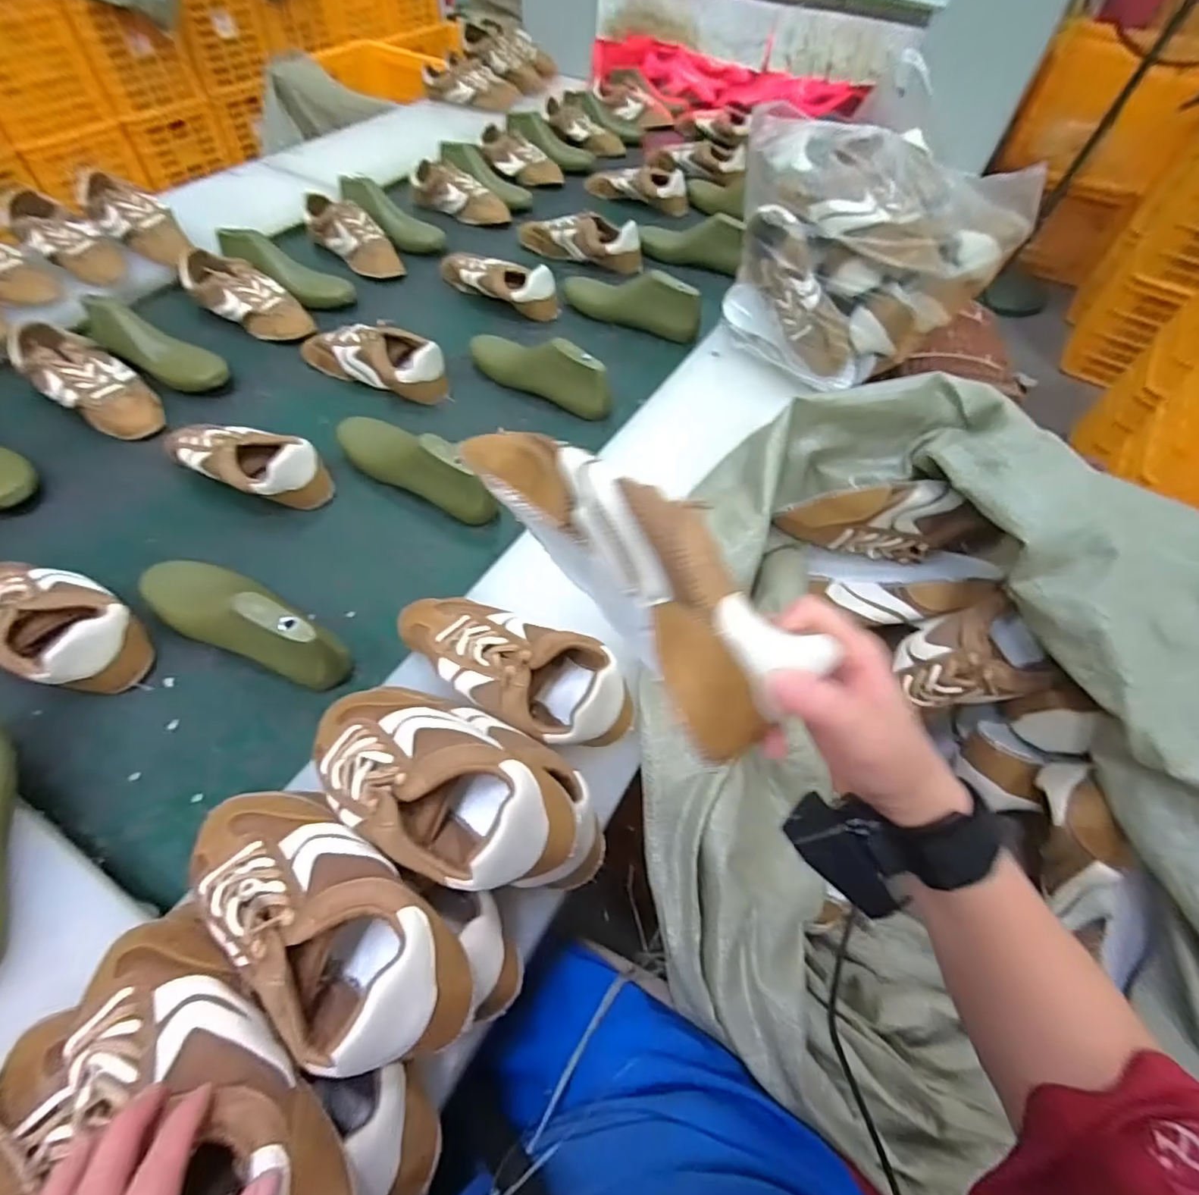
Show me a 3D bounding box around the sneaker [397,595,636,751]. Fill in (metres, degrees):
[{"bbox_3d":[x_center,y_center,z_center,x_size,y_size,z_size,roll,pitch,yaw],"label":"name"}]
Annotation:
[{"bbox_3d":[-0.082,0.055,0.515,0.242,0.073,0.096,27,59,14],"label":"sneaker"}]

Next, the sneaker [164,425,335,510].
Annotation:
[{"bbox_3d":[-0.457,-0.177,0.733,0.228,0.081,0.092,23,58,12],"label":"sneaker"}]

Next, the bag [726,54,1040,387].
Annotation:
[{"bbox_3d":[0.348,-0.480,0.797,0.268,0.232,0.307,-19,60,-15],"label":"bag"}]

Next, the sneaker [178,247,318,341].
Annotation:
[{"bbox_3d":[-0.578,-0.496,0.944,0.242,0.065,0.095,26,59,14],"label":"sneaker"}]

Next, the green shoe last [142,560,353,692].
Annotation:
[{"bbox_3d":[-0.371,0.019,0.577,0.235,0.082,0.065,27,59,14],"label":"green shoe last"}]

